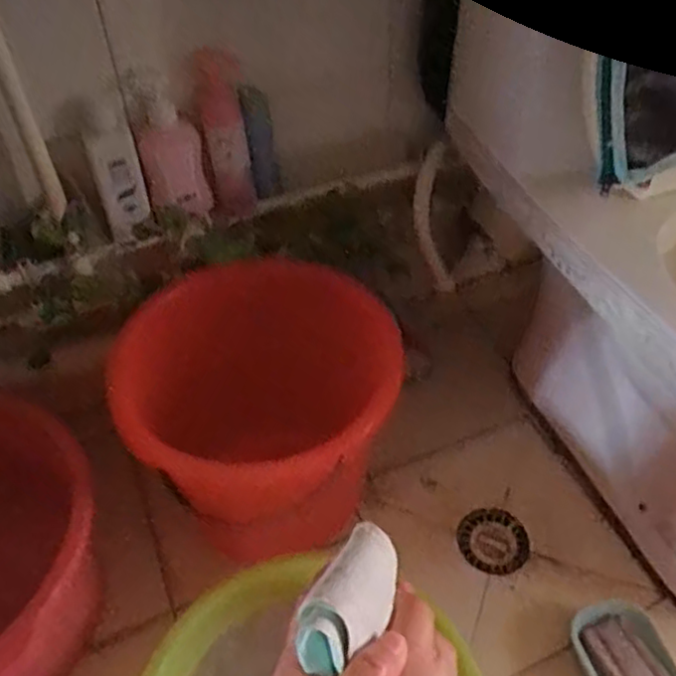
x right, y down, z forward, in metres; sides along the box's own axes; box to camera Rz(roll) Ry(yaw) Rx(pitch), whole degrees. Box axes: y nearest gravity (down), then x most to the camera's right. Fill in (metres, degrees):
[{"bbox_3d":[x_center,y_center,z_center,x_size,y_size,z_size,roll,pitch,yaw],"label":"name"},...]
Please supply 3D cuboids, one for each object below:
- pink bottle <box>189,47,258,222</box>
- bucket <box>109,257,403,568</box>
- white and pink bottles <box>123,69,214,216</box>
[{"bbox_3d":[-0.126,-0.224,0.766,0.052,0.177,0.053,-7,47,-4],"label":"pink bottle"},{"bbox_3d":[-0.082,0.086,0.838,0.334,0.245,0.324,33,56,29],"label":"bucket"},{"bbox_3d":[-0.185,-0.208,0.747,0.061,0.160,0.032,-13,47,-10],"label":"white and pink bottles"}]

